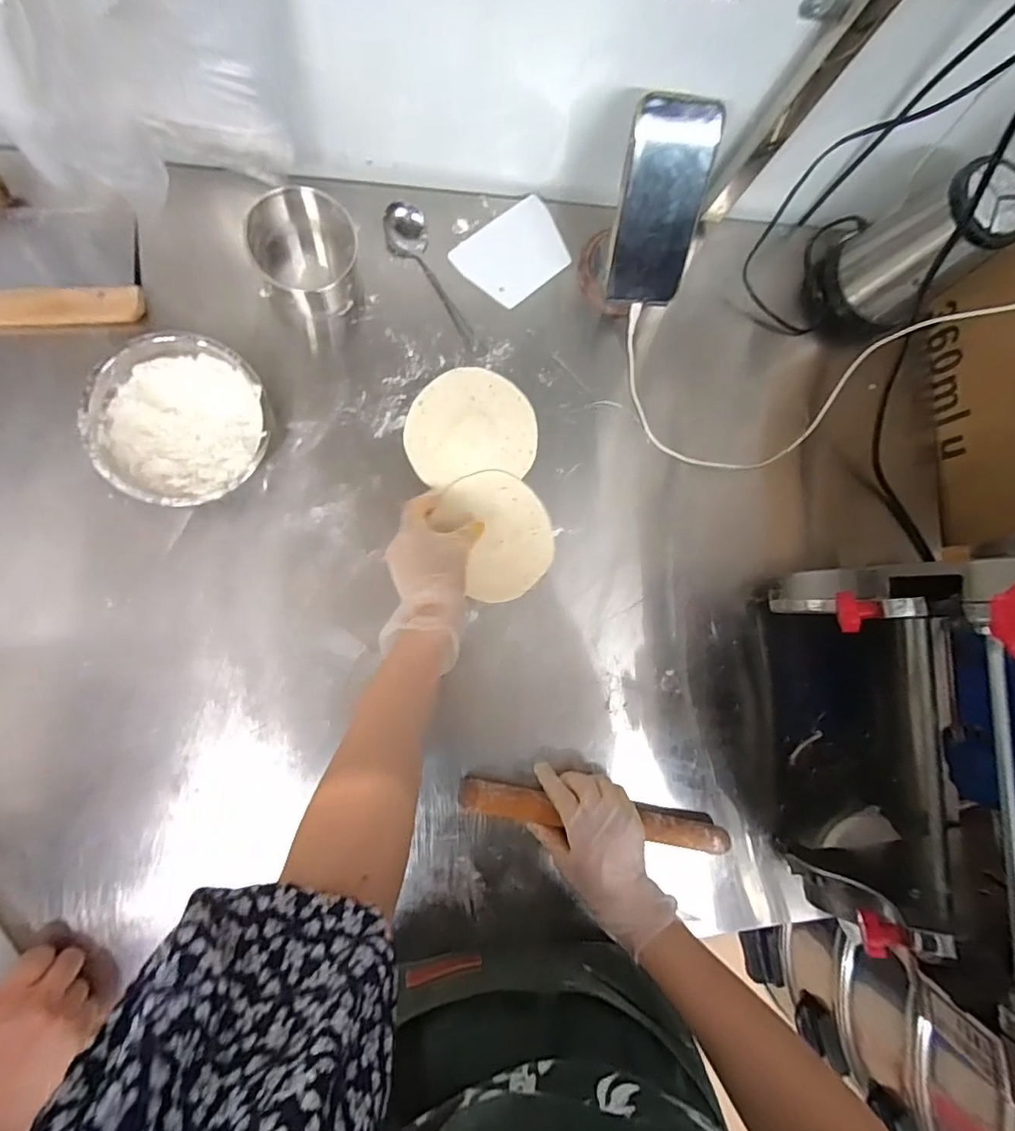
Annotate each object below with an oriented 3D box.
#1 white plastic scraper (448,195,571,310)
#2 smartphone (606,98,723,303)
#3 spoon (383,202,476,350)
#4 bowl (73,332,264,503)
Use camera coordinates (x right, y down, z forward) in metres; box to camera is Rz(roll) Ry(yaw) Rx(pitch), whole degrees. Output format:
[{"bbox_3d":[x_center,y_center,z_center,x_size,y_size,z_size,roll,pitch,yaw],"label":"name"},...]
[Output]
[{"bbox_3d":[0.007,-0.331,0.585,0.115,0.007,0.084,-42,95,-10],"label":"white plastic scraper"},{"bbox_3d":[0.144,-0.335,0.514,0.081,0.013,0.162,-2,127,-6],"label":"smartphone"},{"bbox_3d":[-0.079,-0.291,0.556,0.040,0.024,0.150,-26,92,-9],"label":"spoon"},{"bbox_3d":[-0.290,-0.126,0.499,0.139,0.056,0.146,0,88,-9],"label":"bowl"}]

